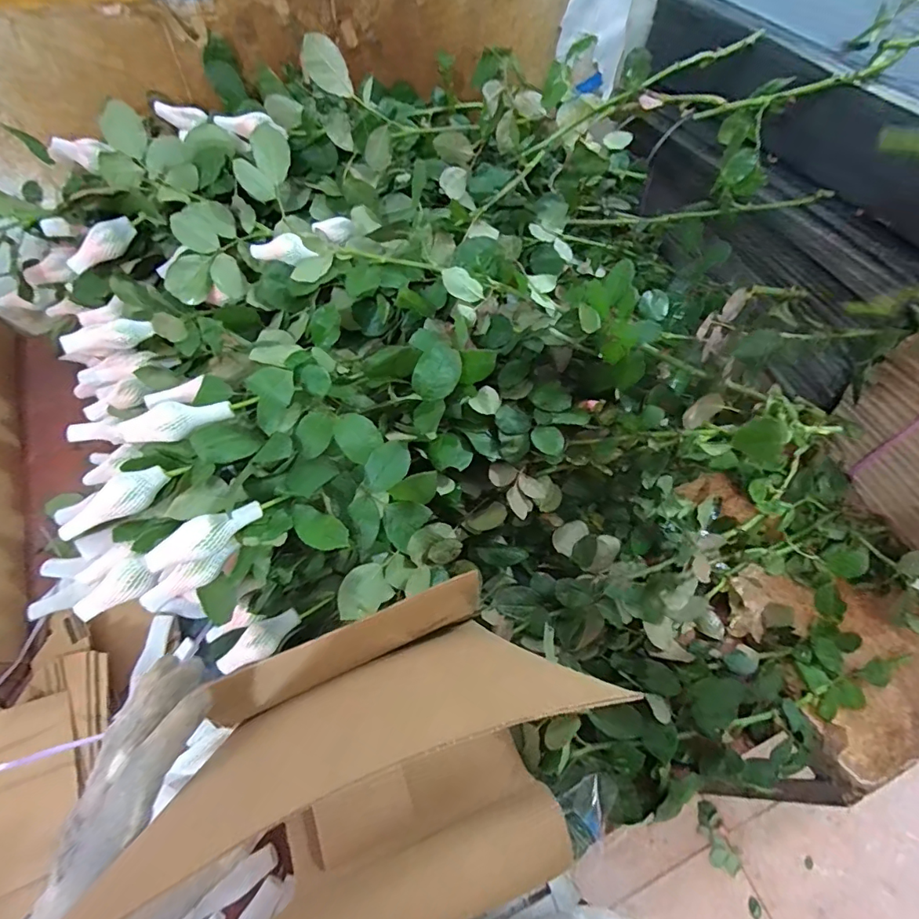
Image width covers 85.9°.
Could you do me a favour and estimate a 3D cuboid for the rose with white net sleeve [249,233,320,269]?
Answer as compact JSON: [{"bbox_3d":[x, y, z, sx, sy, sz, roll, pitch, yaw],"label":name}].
[{"bbox_3d":[-0.194,-0.231,0.543,0.091,0.028,0.024,10,56,23],"label":"rose with white net sleeve"}]

